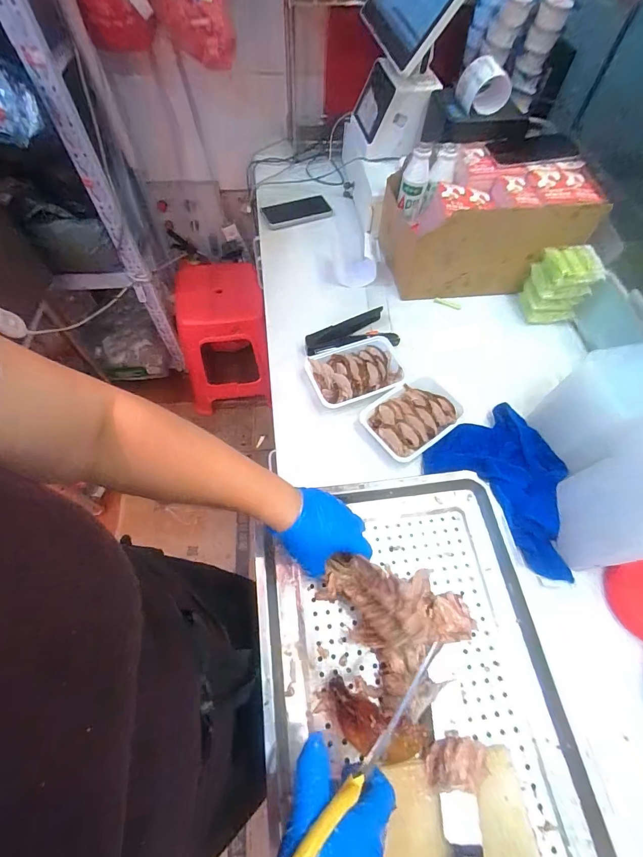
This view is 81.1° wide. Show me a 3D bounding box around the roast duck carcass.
[{"bbox_3d":[0.081,0.251,0.421,0.180,0.073,0.181,1,61,-1],"label":"roast duck carcass"}]

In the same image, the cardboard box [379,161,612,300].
[{"bbox_3d":[0.309,-0.387,0.737,0.342,0.192,0.179,-1,61,-2],"label":"cardboard box"}]

